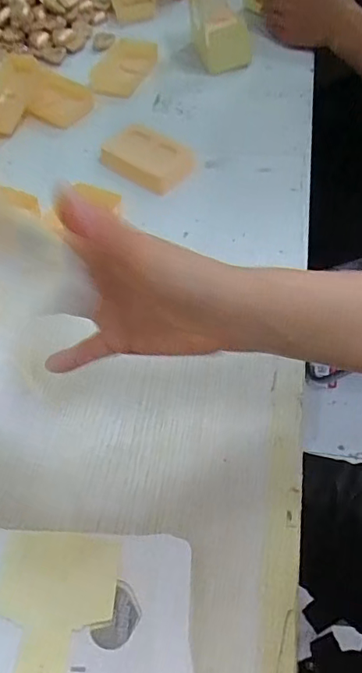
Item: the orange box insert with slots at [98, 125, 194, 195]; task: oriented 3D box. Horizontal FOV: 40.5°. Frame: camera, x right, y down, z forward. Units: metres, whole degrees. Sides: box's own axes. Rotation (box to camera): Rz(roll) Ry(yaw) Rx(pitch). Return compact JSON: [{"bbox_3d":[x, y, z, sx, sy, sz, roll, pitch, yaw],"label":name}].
[{"bbox_3d":[-0.034,-0.205,0.561,0.104,0.020,0.071,35,66,22],"label":"orange box insert with slots"}]

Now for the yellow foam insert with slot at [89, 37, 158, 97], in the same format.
[{"bbox_3d":[-0.078,-0.373,0.674,0.066,0.021,0.107,17,61,14],"label":"yellow foam insert with slot"}]

